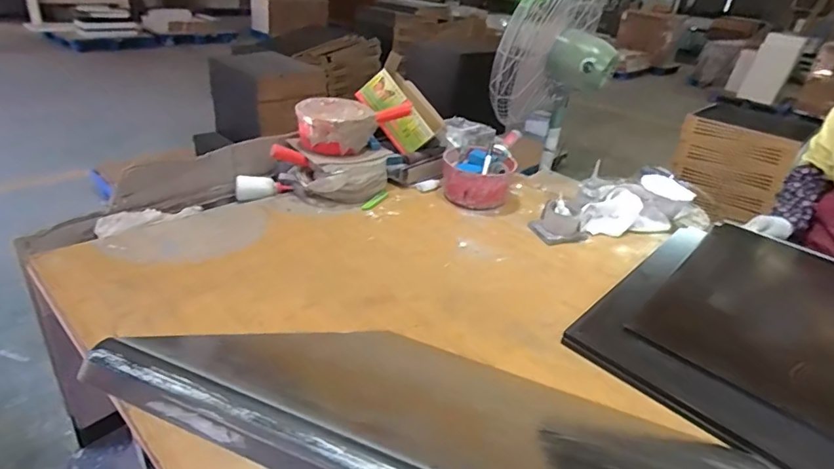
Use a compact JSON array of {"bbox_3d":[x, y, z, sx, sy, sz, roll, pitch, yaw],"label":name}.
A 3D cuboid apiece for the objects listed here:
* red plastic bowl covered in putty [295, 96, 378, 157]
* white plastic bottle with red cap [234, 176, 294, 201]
[{"bbox_3d":[-0.217,-0.295,1.327,0.207,0.102,0.192,1,30,-9],"label":"red plastic bowl covered in putty"},{"bbox_3d":[-0.404,-0.129,1.287,0.143,0.048,0.053,-7,32,-22],"label":"white plastic bottle with red cap"}]

